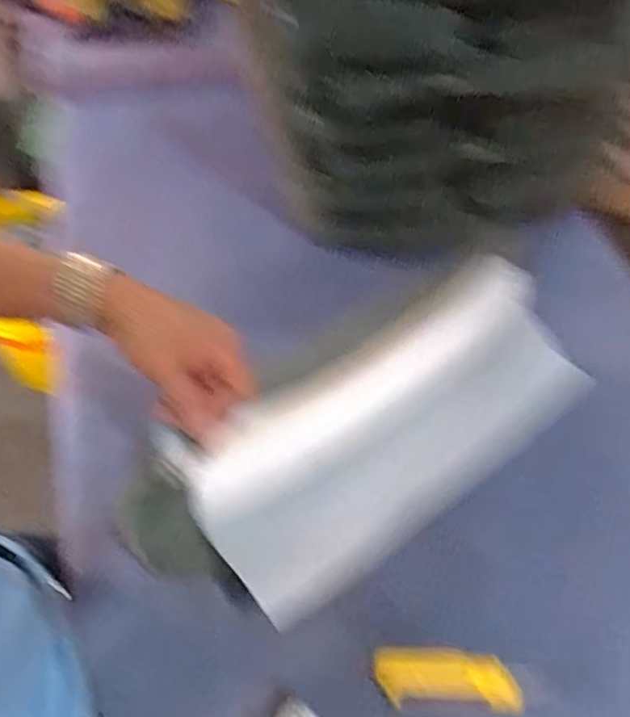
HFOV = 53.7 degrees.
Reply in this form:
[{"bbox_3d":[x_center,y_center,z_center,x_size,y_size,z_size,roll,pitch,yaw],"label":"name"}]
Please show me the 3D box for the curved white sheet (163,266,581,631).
[{"bbox_3d":[0.071,0.059,0.523,0.353,0.046,0.167,-28,106,-18],"label":"curved white sheet"}]

